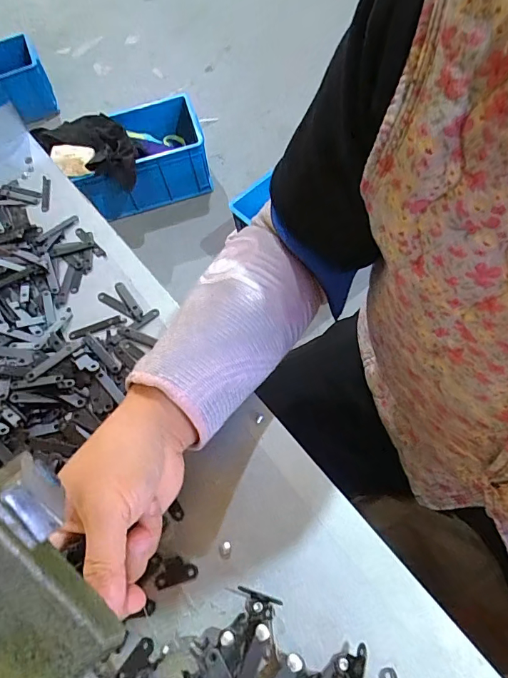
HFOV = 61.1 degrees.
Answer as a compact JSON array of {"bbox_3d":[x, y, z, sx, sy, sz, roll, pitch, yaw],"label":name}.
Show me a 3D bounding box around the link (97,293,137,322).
[{"bbox_3d":[-0.129,-0.031,0.407,0.052,0.004,0.010,31,70,20],"label":"link"}]

